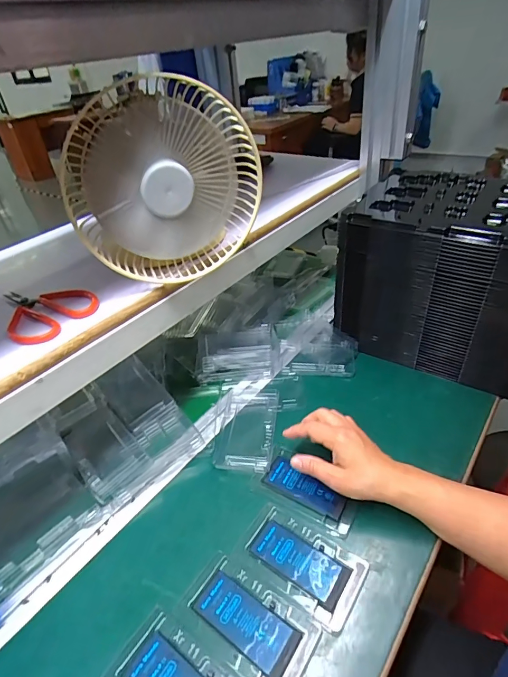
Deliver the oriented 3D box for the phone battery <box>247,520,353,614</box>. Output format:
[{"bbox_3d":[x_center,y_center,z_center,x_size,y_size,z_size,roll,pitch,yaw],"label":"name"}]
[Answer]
[{"bbox_3d":[0.047,0.234,0.420,0.103,0.004,0.044,23,46,28],"label":"phone battery"}]

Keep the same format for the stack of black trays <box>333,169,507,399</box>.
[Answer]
[{"bbox_3d":[0.321,-0.091,0.609,0.334,0.239,0.218,24,47,29],"label":"stack of black trays"}]

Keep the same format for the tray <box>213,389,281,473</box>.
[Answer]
[{"bbox_3d":[-0.010,0.123,0.556,0.079,0.012,0.136,3,40,8],"label":"tray"}]

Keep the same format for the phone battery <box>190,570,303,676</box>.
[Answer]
[{"bbox_3d":[-0.009,0.270,0.379,0.101,0.004,0.044,22,46,28],"label":"phone battery"}]

